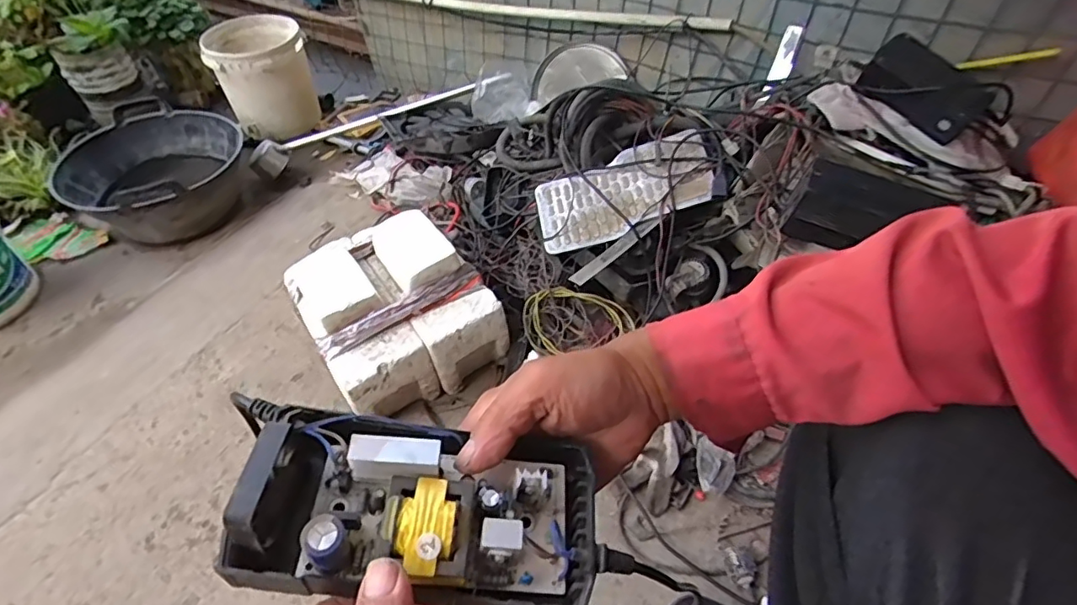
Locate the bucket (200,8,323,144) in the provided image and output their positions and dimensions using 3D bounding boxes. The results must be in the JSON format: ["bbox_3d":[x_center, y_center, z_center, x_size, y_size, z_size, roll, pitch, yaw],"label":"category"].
[{"bbox_3d":[-0.689,-0.568,1.418,0.223,0.209,0.202,-22,51,-18],"label":"bucket"}]

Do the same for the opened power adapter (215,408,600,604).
[{"bbox_3d":[-0.054,0.099,0.276,0.164,0.045,0.085,11,50,-8],"label":"opened power adapter"}]

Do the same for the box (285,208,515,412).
[{"bbox_3d":[-0.240,0.009,0.928,0.258,0.192,0.299,-28,50,-21],"label":"box"}]

